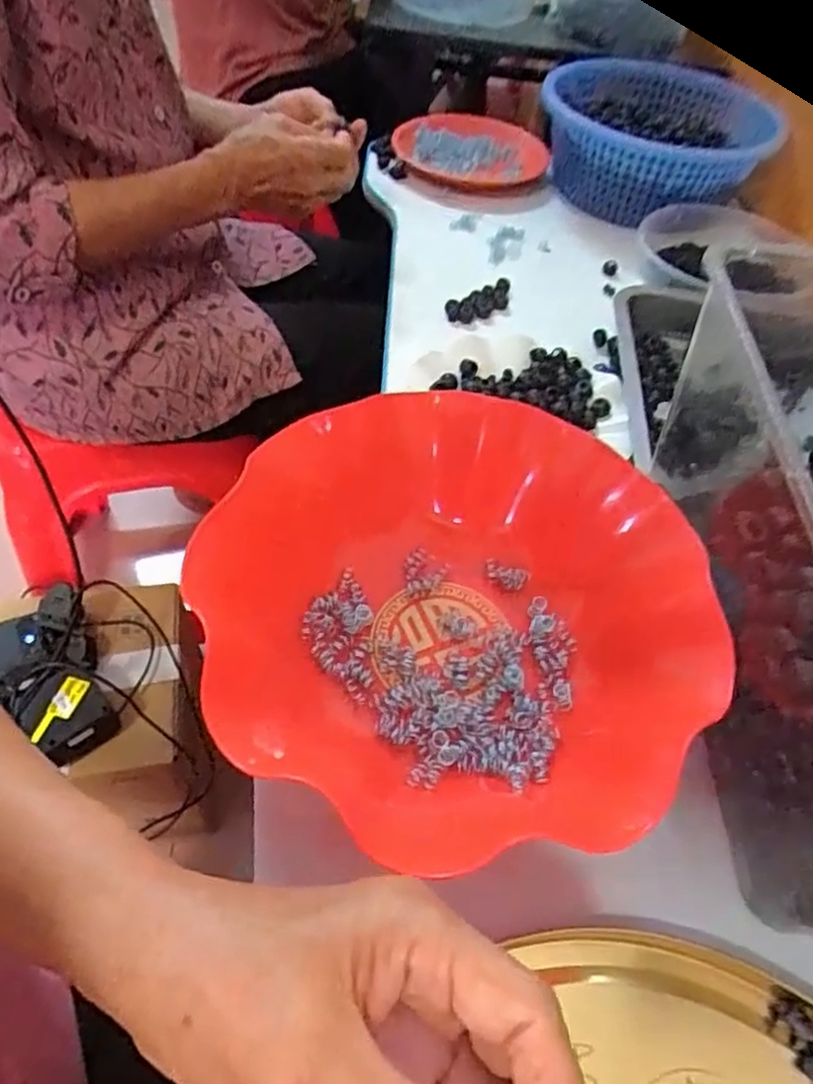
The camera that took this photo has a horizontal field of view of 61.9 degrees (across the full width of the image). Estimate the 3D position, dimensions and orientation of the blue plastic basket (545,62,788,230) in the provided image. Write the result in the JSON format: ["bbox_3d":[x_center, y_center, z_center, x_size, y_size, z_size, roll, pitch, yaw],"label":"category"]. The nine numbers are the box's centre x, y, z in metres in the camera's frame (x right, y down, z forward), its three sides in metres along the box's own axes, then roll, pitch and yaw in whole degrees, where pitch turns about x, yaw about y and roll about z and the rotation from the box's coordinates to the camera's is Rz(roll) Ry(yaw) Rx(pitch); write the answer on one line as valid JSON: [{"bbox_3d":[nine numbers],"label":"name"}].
[{"bbox_3d":[0.304,-0.504,0.860,0.245,0.106,0.284,7,48,0],"label":"blue plastic basket"}]

